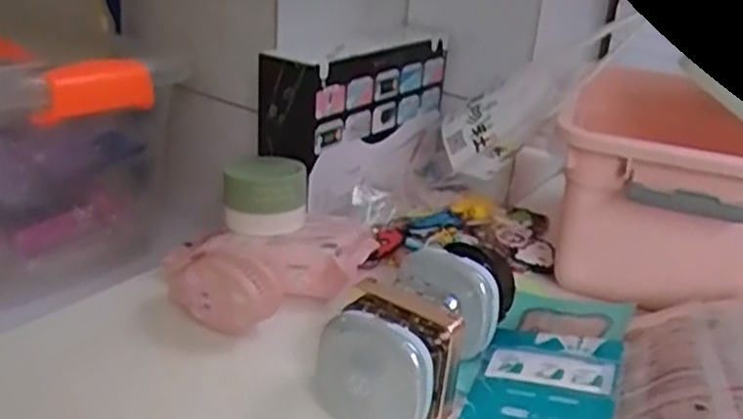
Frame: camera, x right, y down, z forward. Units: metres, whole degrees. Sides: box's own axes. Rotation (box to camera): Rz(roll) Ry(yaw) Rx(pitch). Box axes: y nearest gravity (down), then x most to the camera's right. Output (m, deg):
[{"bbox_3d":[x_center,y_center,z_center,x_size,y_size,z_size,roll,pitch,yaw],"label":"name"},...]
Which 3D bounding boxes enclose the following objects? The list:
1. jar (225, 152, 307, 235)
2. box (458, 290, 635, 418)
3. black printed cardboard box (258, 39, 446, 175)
[{"bbox_3d":[-0.088,-0.015,0.597,0.066,0.047,0.060,2,24,-6],"label":"jar"},{"bbox_3d":[0.123,0.098,0.501,0.094,0.024,0.181,13,25,19],"label":"box"},{"bbox_3d":[-0.014,-0.109,0.683,0.064,0.090,0.220,20,28,31],"label":"black printed cardboard box"}]

